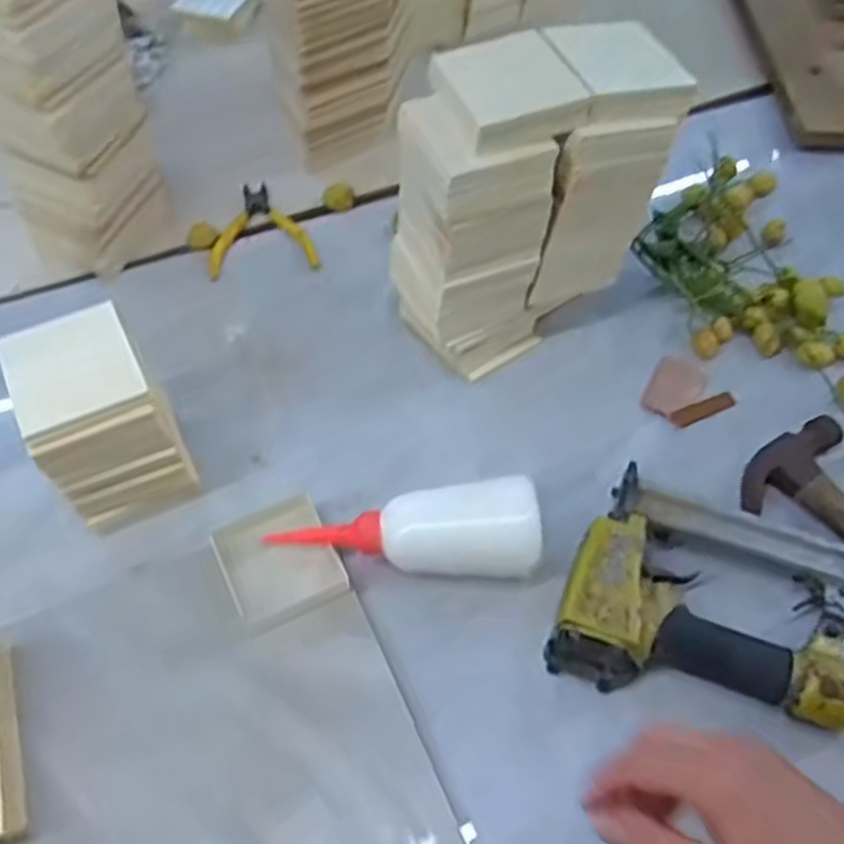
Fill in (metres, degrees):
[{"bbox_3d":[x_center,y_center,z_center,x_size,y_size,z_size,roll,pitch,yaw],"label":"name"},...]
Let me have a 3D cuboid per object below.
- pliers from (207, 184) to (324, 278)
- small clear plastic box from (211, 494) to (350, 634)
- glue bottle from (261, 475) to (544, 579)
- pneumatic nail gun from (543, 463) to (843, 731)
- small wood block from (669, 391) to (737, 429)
[{"bbox_3d":[-0.144,-0.178,0.711,0.096,0.010,0.120,-6,56,-3],"label":"pliers"},{"bbox_3d":[-0.092,0.090,0.506,0.069,0.019,0.070,-23,59,-15],"label":"small clear plastic box"},{"bbox_3d":[-0.014,0.077,0.498,0.173,0.051,0.059,-4,56,-2],"label":"glue bottle"},{"bbox_3d":[0.203,0.110,0.486,0.230,0.045,0.143,12,57,9],"label":"pneumatic nail gun"},{"bbox_3d":[0.216,-0.010,0.599,0.053,0.008,0.013,-22,58,-14],"label":"small wood block"}]

